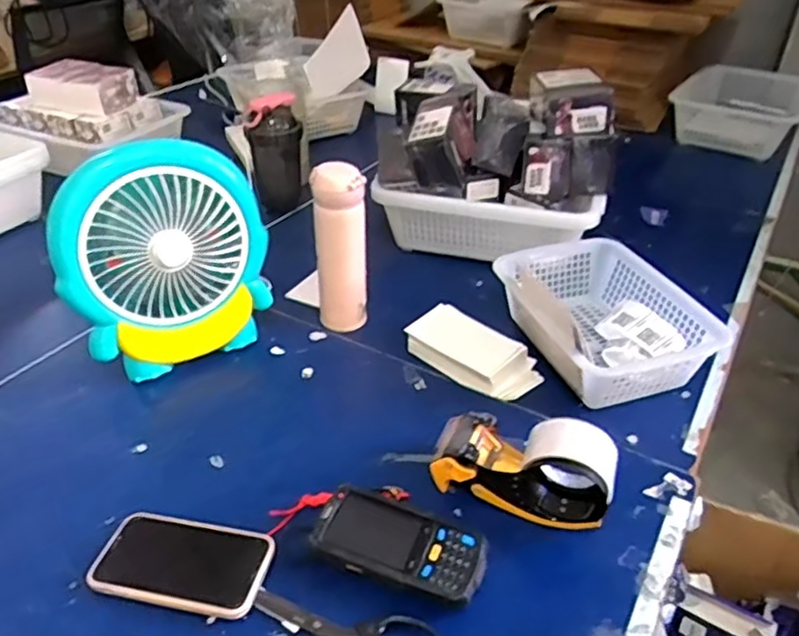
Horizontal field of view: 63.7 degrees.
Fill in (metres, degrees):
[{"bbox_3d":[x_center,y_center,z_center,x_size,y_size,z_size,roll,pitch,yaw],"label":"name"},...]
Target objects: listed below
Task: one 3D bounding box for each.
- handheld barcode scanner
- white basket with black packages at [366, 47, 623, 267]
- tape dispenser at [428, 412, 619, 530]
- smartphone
[{"bbox_3d":[0.000,0.205,0.571,0.148,0.034,0.071,14,37,17],"label":"handheld barcode scanner"},{"bbox_3d":[0.144,-0.235,0.988,0.337,0.245,0.187,14,37,17],"label":"white basket with black packages"},{"bbox_3d":[0.113,0.134,0.617,0.180,0.098,0.070,15,38,19],"label":"tape dispenser"},{"bbox_3d":[-0.192,0.213,0.571,0.152,0.014,0.085,9,36,11],"label":"smartphone"}]

